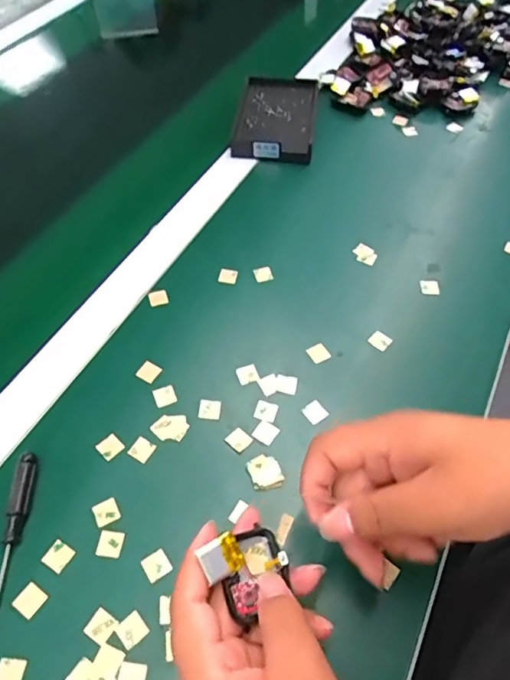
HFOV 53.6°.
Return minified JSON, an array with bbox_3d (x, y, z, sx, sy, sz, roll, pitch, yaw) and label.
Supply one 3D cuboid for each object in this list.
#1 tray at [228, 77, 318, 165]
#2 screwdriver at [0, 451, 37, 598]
[{"bbox_3d":[0.024,-0.261,0.591,0.088,0.024,0.140,6,55,4],"label":"tray"},{"bbox_3d":[-0.159,0.135,0.320,0.011,0.014,0.129,1,55,1],"label":"screwdriver"}]

